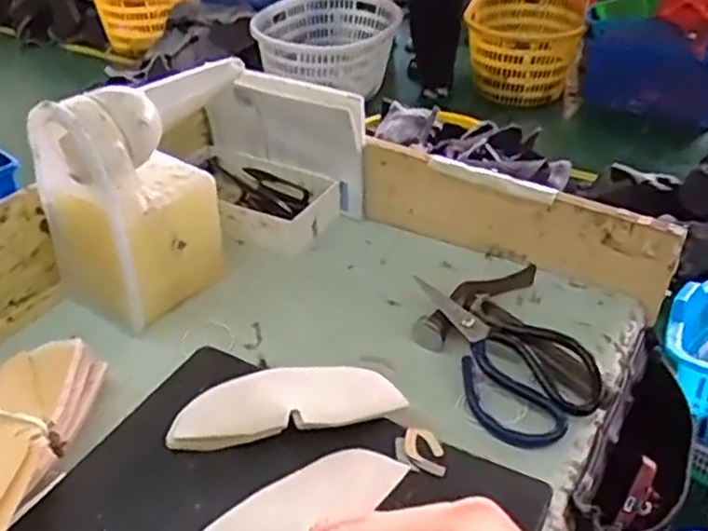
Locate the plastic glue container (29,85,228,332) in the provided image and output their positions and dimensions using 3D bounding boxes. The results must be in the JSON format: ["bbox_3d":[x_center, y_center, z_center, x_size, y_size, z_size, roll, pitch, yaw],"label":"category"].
[{"bbox_3d":[-0.200,-0.063,0.653,0.118,0.200,0.117,24,43,28],"label":"plastic glue container"}]

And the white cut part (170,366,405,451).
[{"bbox_3d":[-0.050,0.102,0.527,0.163,0.020,0.055,-7,37,-10],"label":"white cut part"}]

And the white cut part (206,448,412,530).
[{"bbox_3d":[-0.041,0.162,0.461,0.161,0.008,0.052,-27,44,-32],"label":"white cut part"}]

